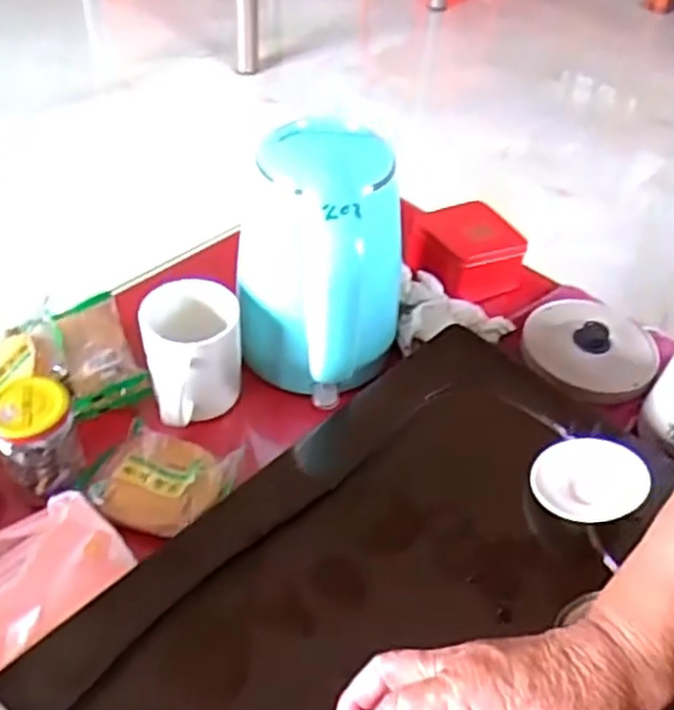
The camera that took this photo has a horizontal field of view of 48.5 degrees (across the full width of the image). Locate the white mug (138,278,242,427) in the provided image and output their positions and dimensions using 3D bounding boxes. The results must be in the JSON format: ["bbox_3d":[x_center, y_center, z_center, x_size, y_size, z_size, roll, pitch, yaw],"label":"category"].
[{"bbox_3d":[-0.126,-0.006,0.664,0.084,0.096,0.086,-9,46,-14],"label":"white mug"}]

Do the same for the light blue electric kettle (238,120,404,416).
[{"bbox_3d":[-0.013,-0.068,0.649,0.127,0.217,0.116,35,51,26],"label":"light blue electric kettle"}]

